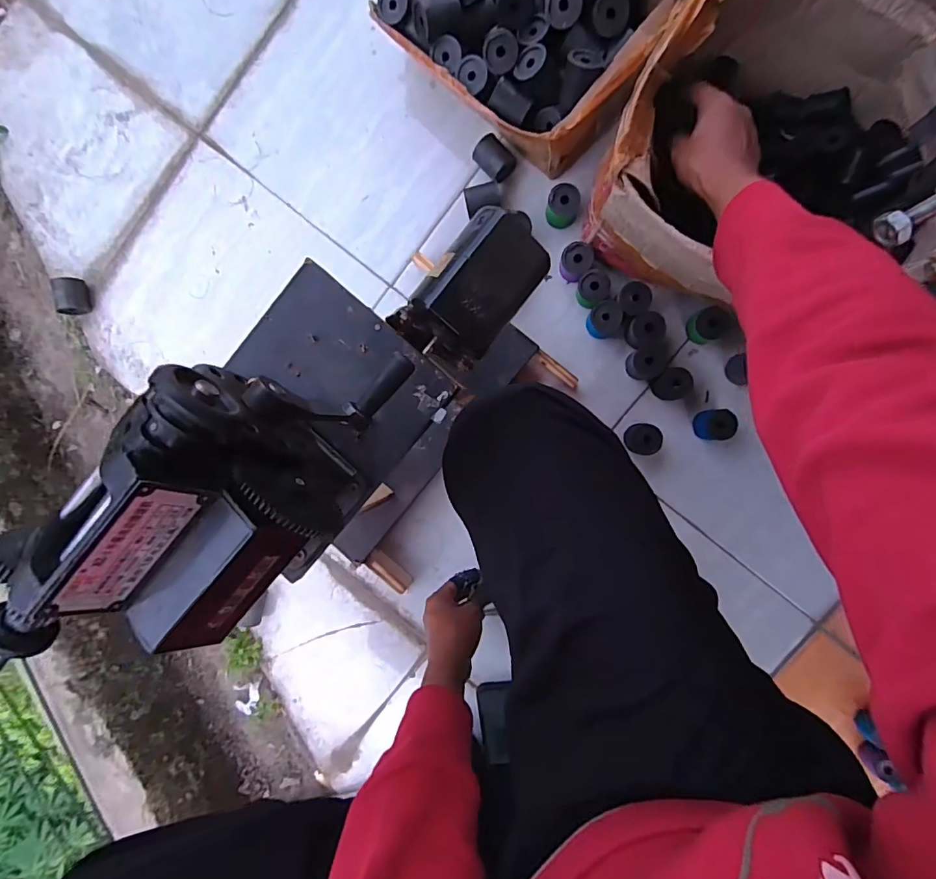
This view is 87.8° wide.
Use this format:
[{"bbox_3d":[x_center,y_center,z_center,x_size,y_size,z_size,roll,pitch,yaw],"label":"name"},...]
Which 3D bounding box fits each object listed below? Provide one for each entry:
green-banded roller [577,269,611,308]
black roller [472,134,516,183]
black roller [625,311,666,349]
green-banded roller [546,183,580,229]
[{"bbox_3d":[0.177,-0.210,0.685,0.044,0.042,0.044,0,91,5],"label":"green-banded roller"},{"bbox_3d":[0.038,-0.402,0.700,0.057,0.040,0.050,42,97,5],"label":"black roller"},{"bbox_3d":[0.243,-0.150,0.677,0.052,0.043,0.044,-18,89,5],"label":"black roller"},{"bbox_3d":[0.134,-0.328,0.686,0.043,0.047,0.045,0,92,8],"label":"green-banded roller"}]

